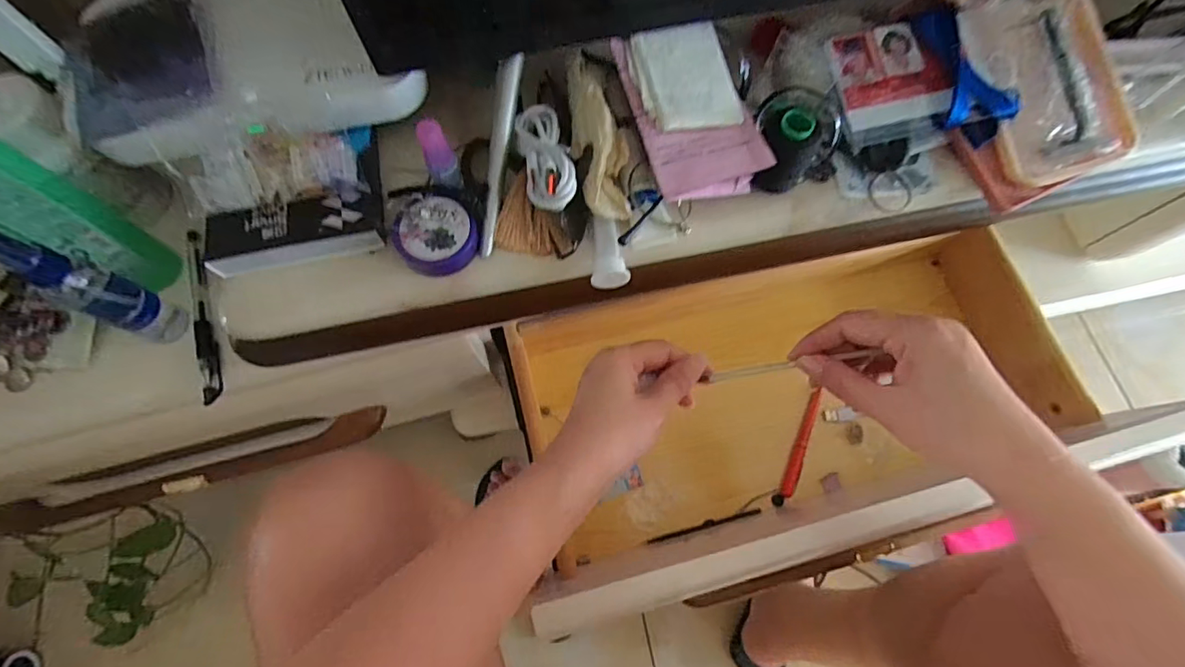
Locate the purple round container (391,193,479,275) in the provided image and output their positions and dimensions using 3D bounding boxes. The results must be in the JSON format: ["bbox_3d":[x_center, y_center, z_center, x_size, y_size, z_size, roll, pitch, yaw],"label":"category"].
[{"bbox_3d":[-0.100,-0.064,0.332,0.051,0.019,0.050,0,71,0],"label":"purple round container"}]

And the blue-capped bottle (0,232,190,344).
[{"bbox_3d":[-0.328,-0.029,0.335,0.036,0.131,0.029,17,71,5],"label":"blue-capped bottle"}]

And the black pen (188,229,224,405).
[{"bbox_3d":[-0.296,-0.013,0.391,0.015,0.016,0.138,-17,72,-7],"label":"black pen"}]

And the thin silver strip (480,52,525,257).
[{"bbox_3d":[-0.060,-0.115,0.332,0.014,0.005,0.126,9,94,3],"label":"thin silver strip"}]

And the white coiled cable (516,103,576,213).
[{"bbox_3d":[-0.030,-0.113,0.318,0.029,0.025,0.084,-12,71,-5],"label":"white coiled cable"}]

